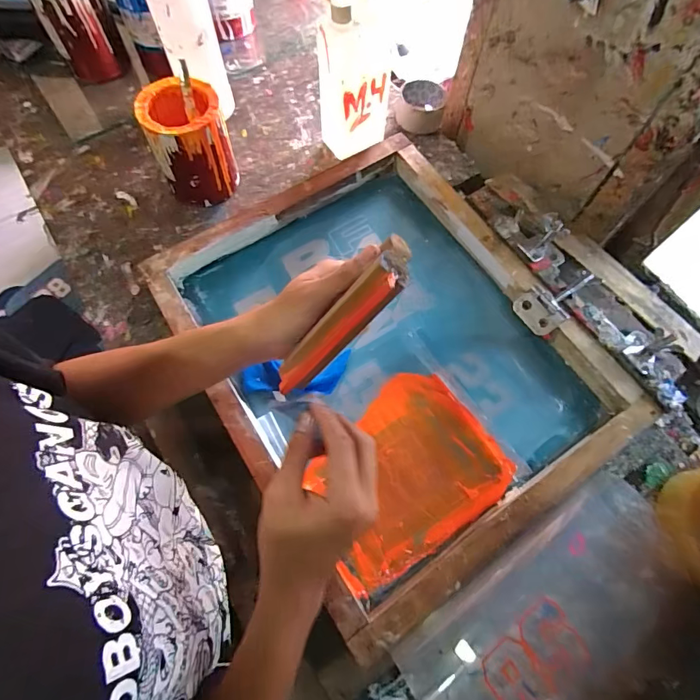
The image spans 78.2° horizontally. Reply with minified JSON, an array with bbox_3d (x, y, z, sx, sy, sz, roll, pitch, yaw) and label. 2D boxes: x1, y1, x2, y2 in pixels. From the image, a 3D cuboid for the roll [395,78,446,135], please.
[{"bbox_3d":[0.123,-0.425,0.753,0.081,0.048,0.081,1,67,-1],"label":"roll"}]

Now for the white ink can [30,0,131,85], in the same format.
[{"bbox_3d":[-0.465,-0.557,0.748,0.108,0.149,0.123,-23,69,-11],"label":"white ink can"}]

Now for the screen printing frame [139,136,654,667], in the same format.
[{"bbox_3d":[0.049,0.000,0.579,0.439,0.055,0.550,-32,71,-14],"label":"screen printing frame"}]

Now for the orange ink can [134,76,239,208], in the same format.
[{"bbox_3d":[-0.235,-0.305,0.642,0.106,0.140,0.111,1,67,-1],"label":"orange ink can"}]

